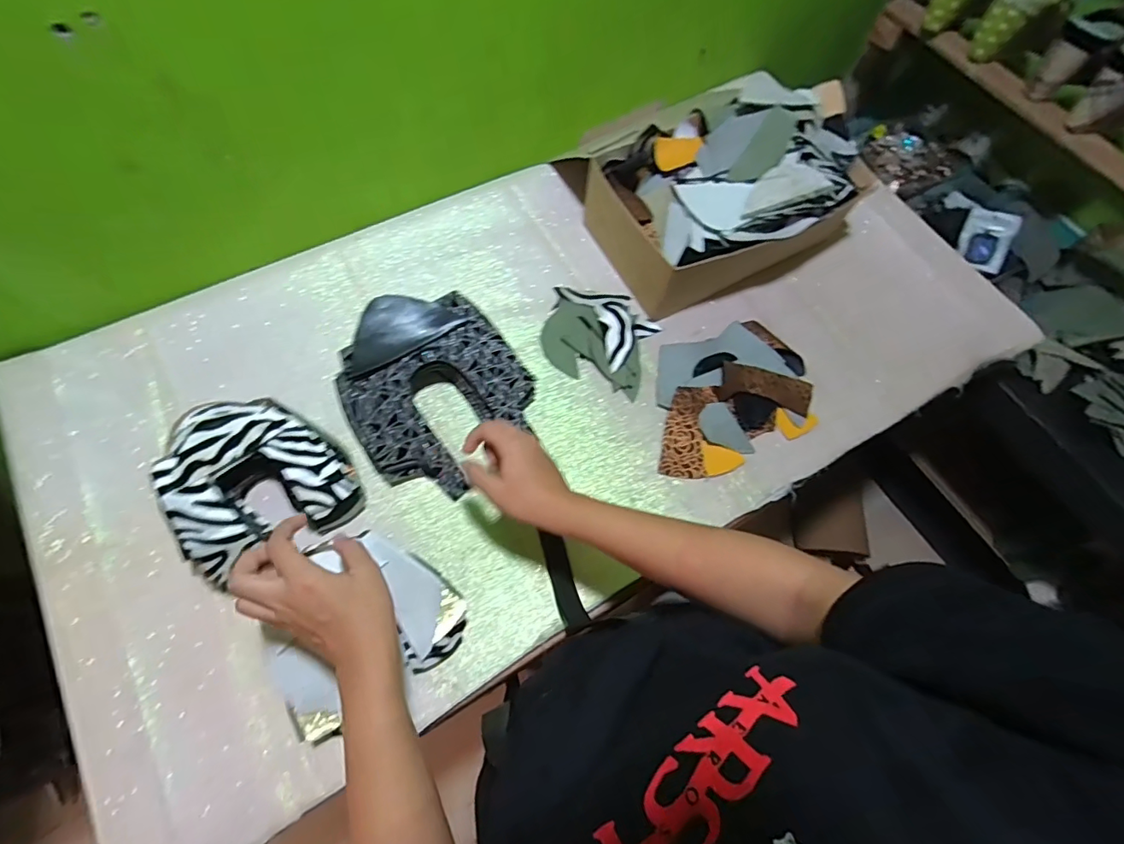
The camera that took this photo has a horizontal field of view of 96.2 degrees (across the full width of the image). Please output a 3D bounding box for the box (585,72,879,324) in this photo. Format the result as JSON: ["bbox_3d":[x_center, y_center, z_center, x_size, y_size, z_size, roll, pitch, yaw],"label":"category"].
[{"bbox_3d":[0.229,-0.312,0.676,0.347,0.148,0.230,-28,71,-15],"label":"box"}]

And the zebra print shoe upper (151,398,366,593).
[{"bbox_3d":[-0.319,0.059,0.521,0.172,0.095,0.151,-33,73,-15],"label":"zebra print shoe upper"}]

